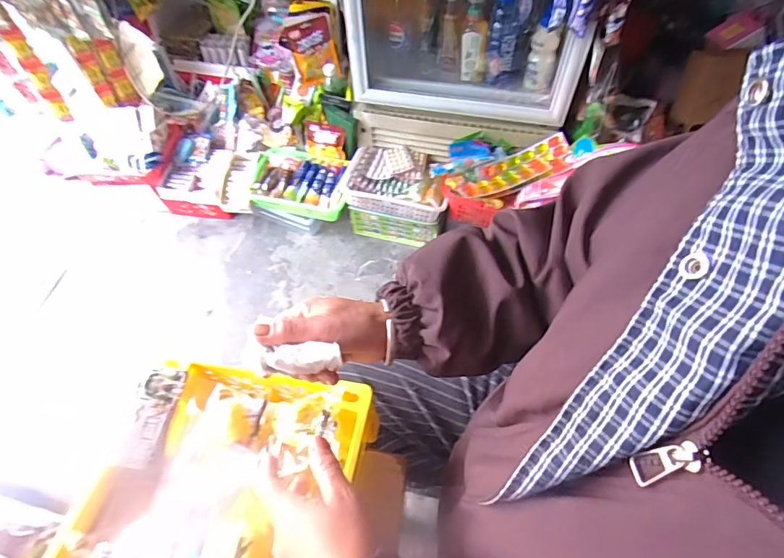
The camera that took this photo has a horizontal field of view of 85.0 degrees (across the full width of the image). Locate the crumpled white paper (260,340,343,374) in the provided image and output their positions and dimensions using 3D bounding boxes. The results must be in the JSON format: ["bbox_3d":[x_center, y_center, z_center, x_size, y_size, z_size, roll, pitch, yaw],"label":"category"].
[{"bbox_3d":[-0.076,0.064,0.344,0.065,0.014,0.023,-4,57,7],"label":"crumpled white paper"}]

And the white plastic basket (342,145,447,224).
[{"bbox_3d":[0.017,-0.259,1.123,0.266,0.072,0.182,11,59,9],"label":"white plastic basket"}]

